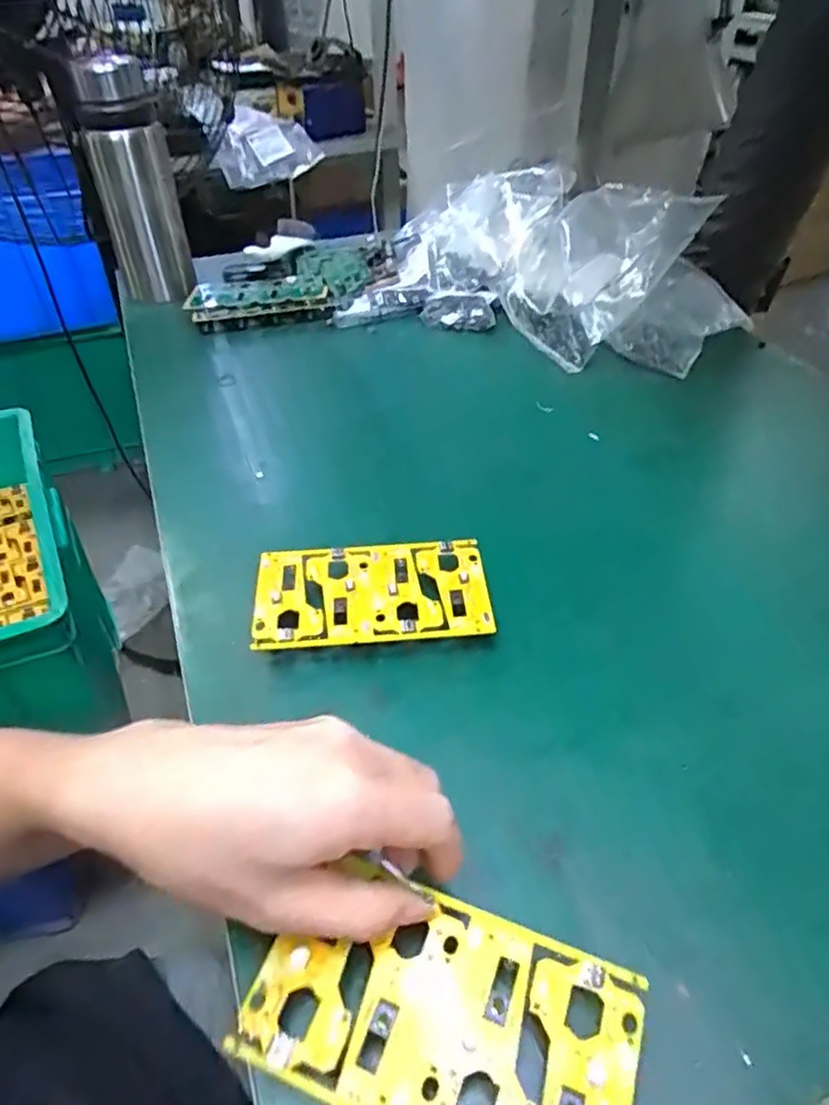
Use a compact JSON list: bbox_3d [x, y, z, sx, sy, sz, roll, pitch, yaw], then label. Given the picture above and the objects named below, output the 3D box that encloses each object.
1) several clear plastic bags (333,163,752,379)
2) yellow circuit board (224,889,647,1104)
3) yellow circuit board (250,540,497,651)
[{"bbox_3d":[0.138,-0.315,0.717,0.397,0.115,0.255,19,47,19],"label":"several clear plastic bags"},{"bbox_3d":[0.011,0.172,0.252,0.138,0.004,0.078,15,46,16],"label":"yellow circuit board"},{"bbox_3d":[-0.026,0.030,0.418,0.138,0.025,0.075,-4,44,-4],"label":"yellow circuit board"}]

